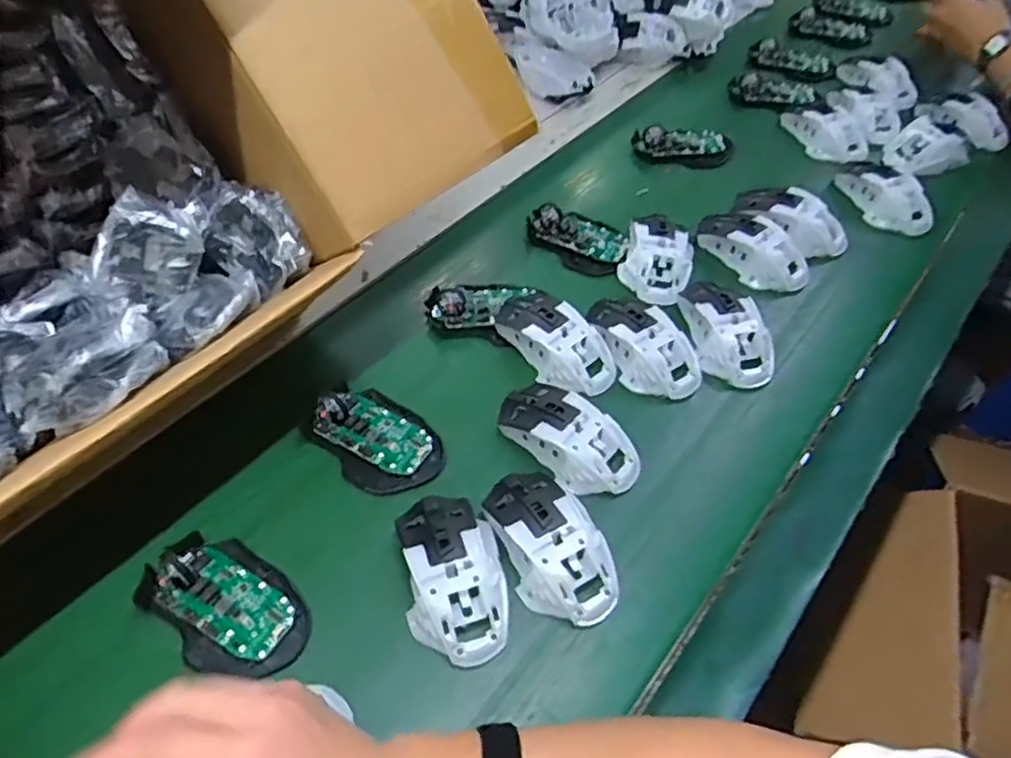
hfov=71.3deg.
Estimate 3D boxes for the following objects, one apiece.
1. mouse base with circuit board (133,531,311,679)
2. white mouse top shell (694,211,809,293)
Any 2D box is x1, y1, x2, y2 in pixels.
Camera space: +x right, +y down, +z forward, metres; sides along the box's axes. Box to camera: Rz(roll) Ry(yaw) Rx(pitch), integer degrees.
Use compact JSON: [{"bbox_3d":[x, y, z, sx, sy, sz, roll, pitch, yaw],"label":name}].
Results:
[{"bbox_3d":[-0.183,0.145,0.458,0.112,0.028,0.072,34,56,24],"label":"mouse base with circuit board"},{"bbox_3d":[0.247,-0.132,0.698,0.063,0.033,0.118,-26,55,-23],"label":"white mouse top shell"}]

